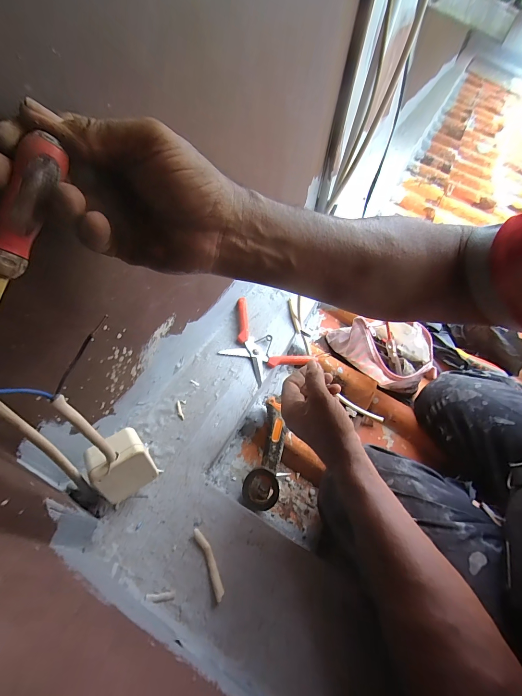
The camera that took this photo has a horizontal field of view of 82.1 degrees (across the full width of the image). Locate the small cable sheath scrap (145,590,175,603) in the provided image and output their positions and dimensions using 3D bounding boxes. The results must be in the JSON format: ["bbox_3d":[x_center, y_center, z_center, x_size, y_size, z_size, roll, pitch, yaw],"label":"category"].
[{"bbox_3d":[-0.105,0.259,0.312,0.030,0.005,0.008,15,46,-24],"label":"small cable sheath scrap"}]

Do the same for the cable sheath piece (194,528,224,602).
[{"bbox_3d":[-0.058,0.244,0.342,0.011,0.011,0.072,-21,55,-19],"label":"cable sheath piece"}]

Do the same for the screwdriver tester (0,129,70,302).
[{"bbox_3d":[-0.139,-0.051,0.163,0.015,0.017,0.130,23,93,15],"label":"screwdriver tester"}]

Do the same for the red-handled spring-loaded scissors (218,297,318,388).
[{"bbox_3d":[0.006,0.010,0.531,0.170,0.014,0.106,33,62,3],"label":"red-handled spring-loaded scissors"}]

